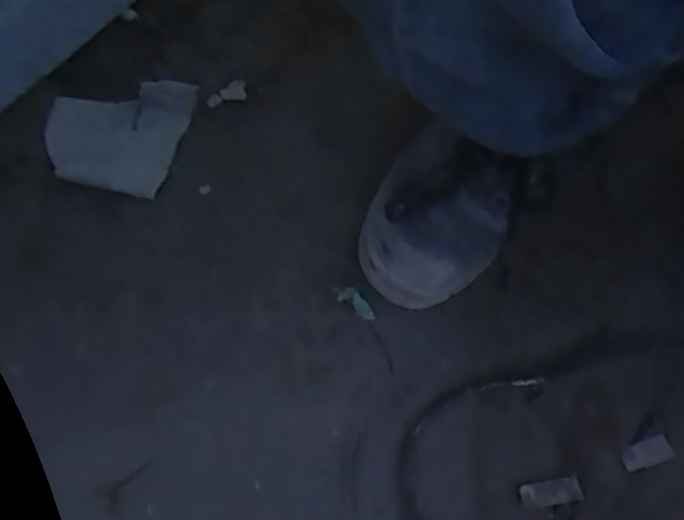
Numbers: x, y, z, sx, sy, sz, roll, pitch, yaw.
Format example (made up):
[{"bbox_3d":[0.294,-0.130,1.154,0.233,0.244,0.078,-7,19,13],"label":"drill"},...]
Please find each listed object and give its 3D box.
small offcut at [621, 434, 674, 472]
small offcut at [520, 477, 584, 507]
[{"bbox_3d":[0.237,0.150,0.531,0.040,0.004,0.019,-19,71,-7],"label":"small offcut"},{"bbox_3d":[0.158,0.176,0.519,0.047,0.006,0.018,-8,70,-3],"label":"small offcut"}]

